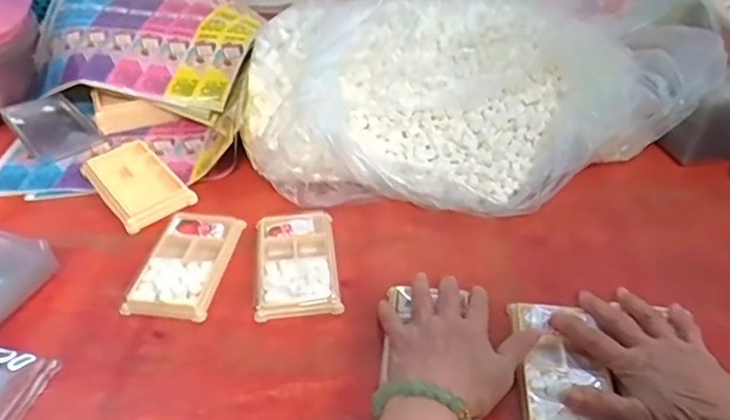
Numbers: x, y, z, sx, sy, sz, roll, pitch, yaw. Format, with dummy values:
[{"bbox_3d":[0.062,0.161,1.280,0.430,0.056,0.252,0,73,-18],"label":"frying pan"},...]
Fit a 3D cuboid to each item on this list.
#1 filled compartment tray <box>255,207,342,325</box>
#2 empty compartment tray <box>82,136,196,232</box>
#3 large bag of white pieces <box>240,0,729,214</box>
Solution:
[{"bbox_3d":[-0.068,0.048,0.571,0.079,0.014,0.131,-4,40,-6],"label":"filled compartment tray"},{"bbox_3d":[-0.264,-0.034,0.668,0.081,0.015,0.144,-27,47,-29],"label":"empty compartment tray"},{"bbox_3d":[0.114,-0.157,0.700,0.491,0.142,0.313,3,40,2],"label":"large bag of white pieces"}]

